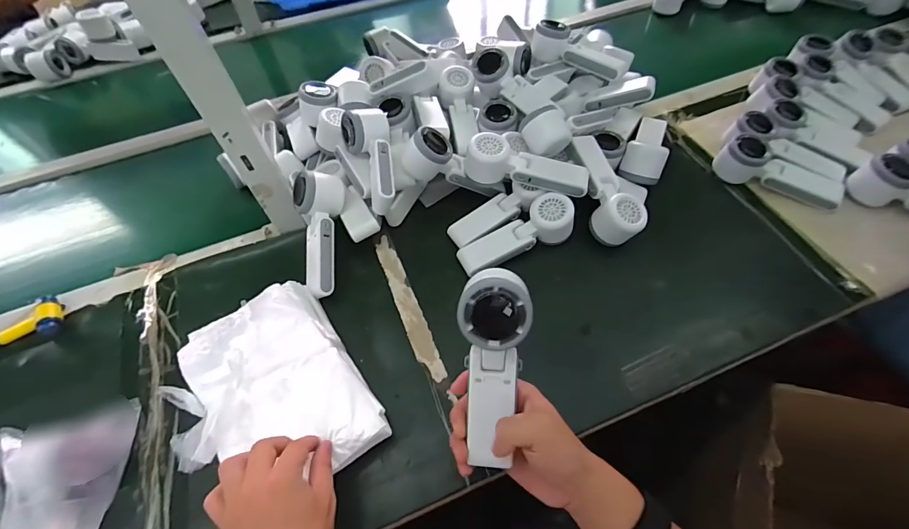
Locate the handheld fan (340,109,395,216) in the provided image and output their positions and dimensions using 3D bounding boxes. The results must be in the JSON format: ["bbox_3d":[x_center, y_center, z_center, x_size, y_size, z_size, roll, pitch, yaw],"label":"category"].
[{"bbox_3d":[-0.112,-0.142,0.561,0.066,0.053,0.149,-15,70,-6],"label":"handheld fan"}]

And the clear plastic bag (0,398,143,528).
[{"bbox_3d":[-0.377,0.226,0.393,0.087,0.066,0.187,-25,58,-13],"label":"clear plastic bag"}]

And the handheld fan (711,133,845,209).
[{"bbox_3d":[0.470,-0.137,0.589,0.165,0.069,0.060,24,61,19],"label":"handheld fan"}]

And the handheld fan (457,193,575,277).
[{"bbox_3d":[0.086,-0.037,0.562,0.164,0.049,0.055,-27,57,5],"label":"handheld fan"}]

